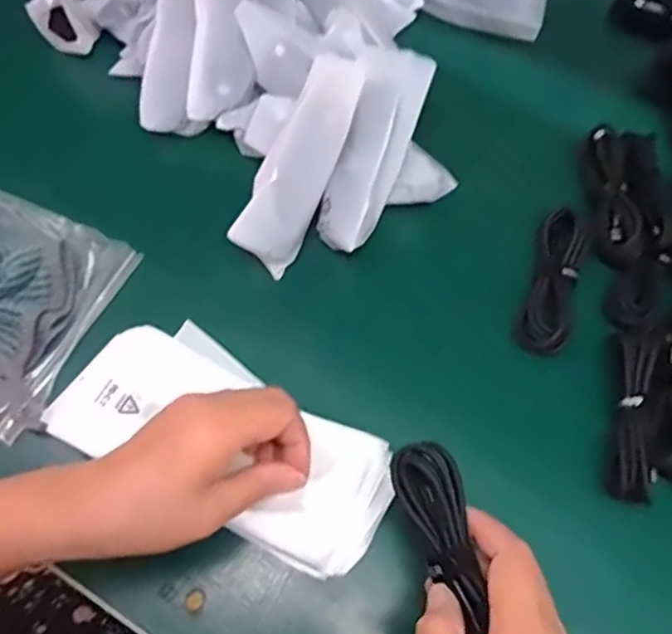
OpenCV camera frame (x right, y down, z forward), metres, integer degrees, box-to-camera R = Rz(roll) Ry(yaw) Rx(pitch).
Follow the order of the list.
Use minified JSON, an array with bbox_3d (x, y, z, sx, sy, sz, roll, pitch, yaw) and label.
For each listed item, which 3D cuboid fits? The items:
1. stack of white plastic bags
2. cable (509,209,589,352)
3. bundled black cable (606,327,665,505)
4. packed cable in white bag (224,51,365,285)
[{"bbox_3d":[-0.062,0.076,0.387,0.197,0.032,0.099,31,67,8],"label":"stack of white plastic bags"},{"bbox_3d":[0.152,-0.025,0.446,0.032,0.023,0.104,19,65,6],"label":"cable"},{"bbox_3d":[0.188,0.059,0.407,0.026,0.028,0.116,19,65,6],"label":"bundled black cable"},{"bbox_3d":[-0.022,-0.114,0.448,0.053,0.042,0.171,22,83,7],"label":"packed cable in white bag"}]

